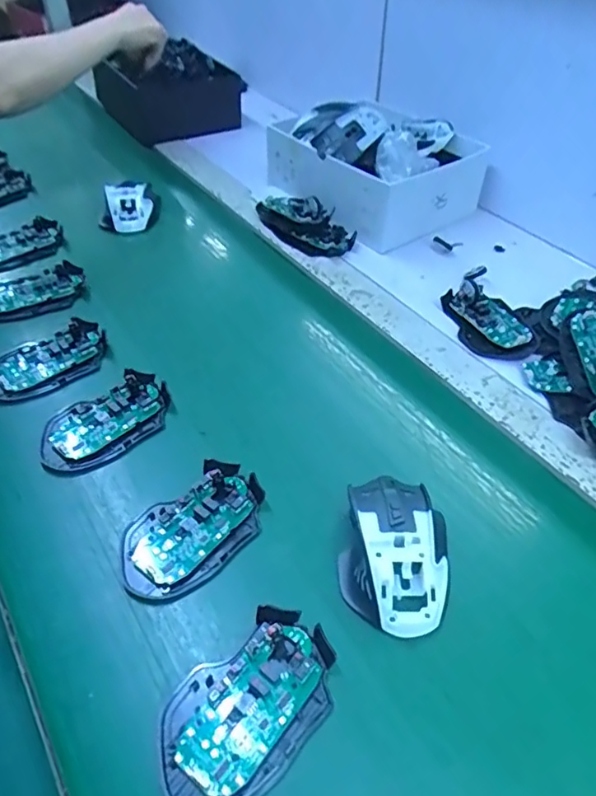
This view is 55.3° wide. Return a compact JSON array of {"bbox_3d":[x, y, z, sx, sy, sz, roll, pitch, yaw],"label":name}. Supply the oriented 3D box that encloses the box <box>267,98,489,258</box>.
[{"bbox_3d":[0.103,-0.319,0.769,0.205,0.108,0.230,-24,50,-23],"label":"box"}]

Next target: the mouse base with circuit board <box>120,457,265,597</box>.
[{"bbox_3d":[-0.076,0.094,0.416,0.113,0.016,0.068,-34,54,-30],"label":"mouse base with circuit board"}]

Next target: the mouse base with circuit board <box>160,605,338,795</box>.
[{"bbox_3d":[-0.029,0.178,0.331,0.072,0.015,0.113,32,53,28],"label":"mouse base with circuit board"}]

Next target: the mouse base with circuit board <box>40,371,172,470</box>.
[{"bbox_3d":[-0.163,0.019,0.487,0.113,0.016,0.066,-29,52,-27],"label":"mouse base with circuit board"}]

